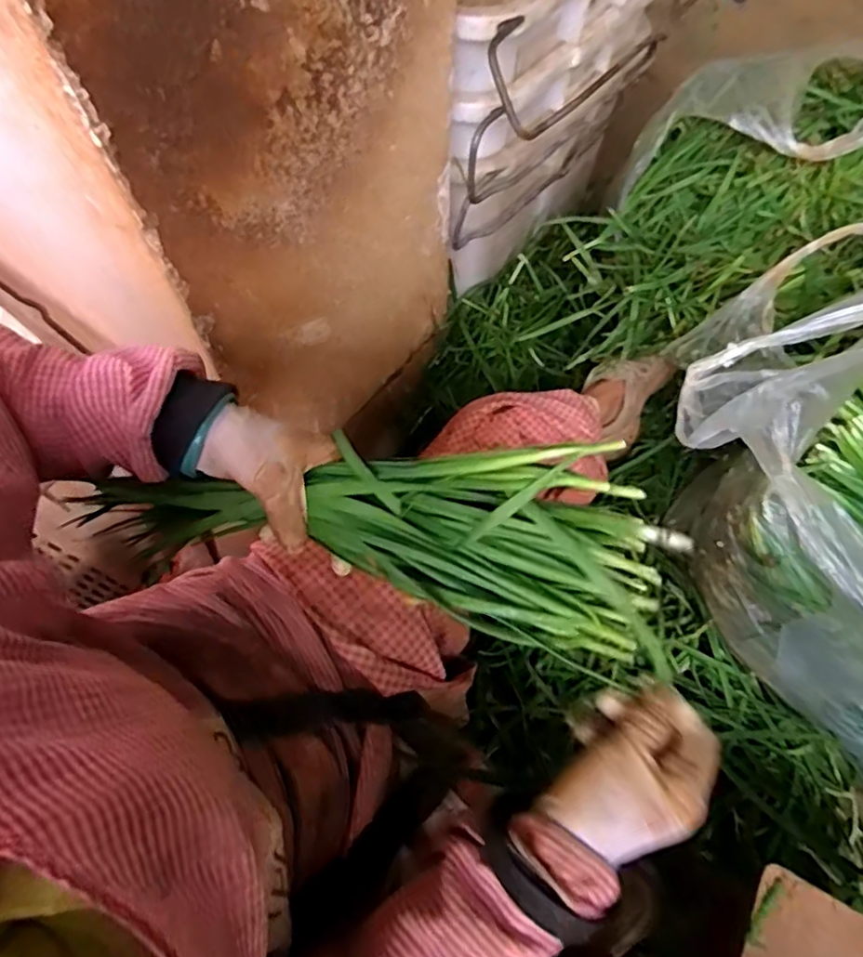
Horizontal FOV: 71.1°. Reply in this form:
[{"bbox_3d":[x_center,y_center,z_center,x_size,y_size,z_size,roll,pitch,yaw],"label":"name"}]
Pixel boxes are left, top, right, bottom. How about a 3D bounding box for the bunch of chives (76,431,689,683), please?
[{"bbox_3d":[-0.037,0.029,0.382,0.370,0.086,0.098,8,64,4],"label":"bunch of chives"}]

